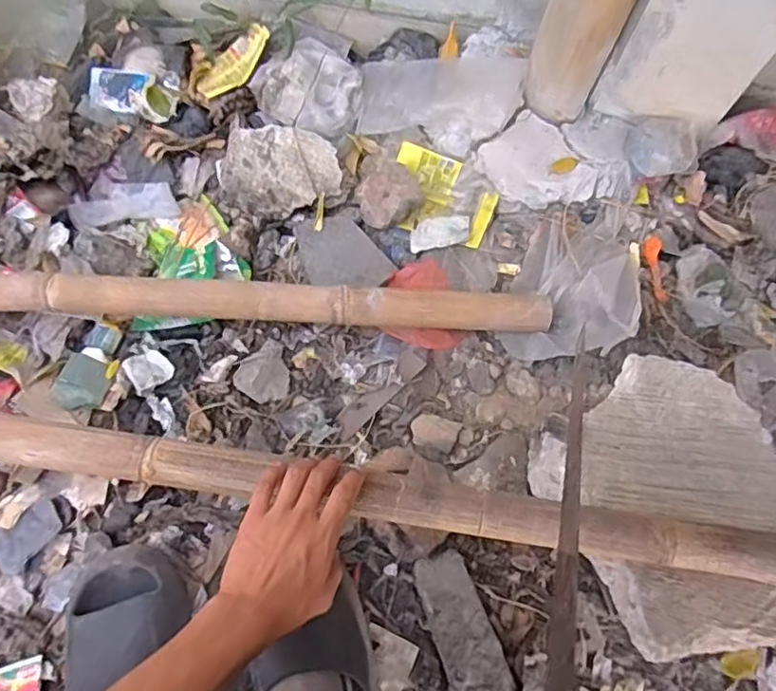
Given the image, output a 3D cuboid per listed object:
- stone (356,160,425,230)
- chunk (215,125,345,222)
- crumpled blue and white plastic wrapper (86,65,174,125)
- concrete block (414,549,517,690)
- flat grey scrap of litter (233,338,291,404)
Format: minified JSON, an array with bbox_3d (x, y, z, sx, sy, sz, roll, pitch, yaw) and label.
[{"bbox_3d":[-0.004,-0.203,0.834,0.088,0.039,0.083,1,72,-3],"label":"stone"},{"bbox_3d":[-0.141,-0.231,0.829,0.149,0.041,0.119,8,72,0],"label":"chunk"},{"bbox_3d":[-0.359,-0.349,0.875,0.115,0.028,0.057,16,72,2],"label":"crumpled blue and white plastic wrapper"},{"bbox_3d":[0.077,0.297,0.645,0.058,0.037,0.154,-19,74,-9],"label":"concrete block"},{"bbox_3d":[-0.144,0.035,0.761,0.063,0.018,0.073,37,74,9],"label":"flat grey scrap of litter"}]

